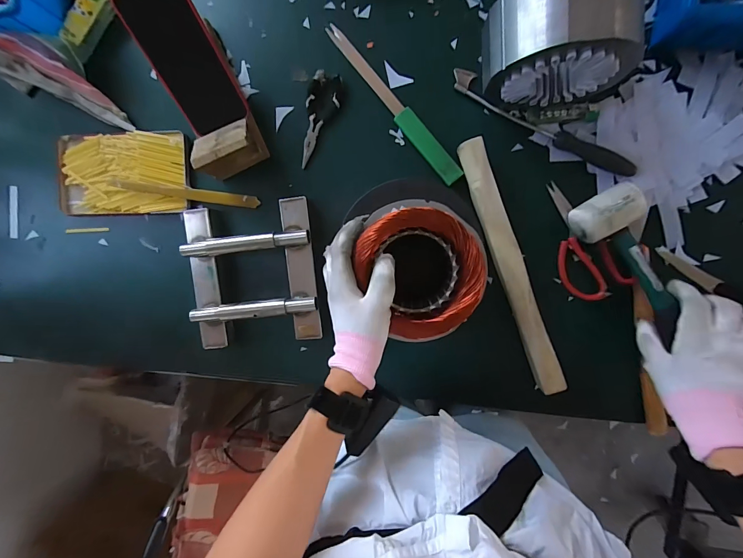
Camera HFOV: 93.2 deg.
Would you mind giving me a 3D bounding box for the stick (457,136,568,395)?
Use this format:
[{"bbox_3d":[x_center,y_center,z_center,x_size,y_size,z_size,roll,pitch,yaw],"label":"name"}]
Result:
[{"bbox_3d":[0.179,-0.015,0.455,0.032,0.036,0.330,-20,92,7],"label":"stick"}]

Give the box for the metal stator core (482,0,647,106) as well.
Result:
[{"bbox_3d":[0.196,-0.252,0.381,0.153,0.147,0.083,-2,94,6],"label":"metal stator core"}]

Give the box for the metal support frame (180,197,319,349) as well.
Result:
[{"bbox_3d":[-0.166,-0.006,0.493,0.175,0.043,0.193,-6,93,6],"label":"metal support frame"}]

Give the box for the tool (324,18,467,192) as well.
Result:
[{"bbox_3d":[0.029,-0.236,0.469,0.026,0.008,0.266,-38,90,7],"label":"tool"}]

